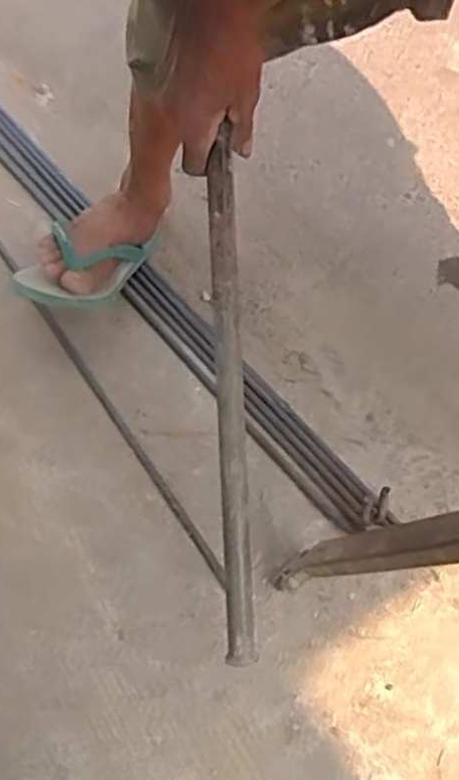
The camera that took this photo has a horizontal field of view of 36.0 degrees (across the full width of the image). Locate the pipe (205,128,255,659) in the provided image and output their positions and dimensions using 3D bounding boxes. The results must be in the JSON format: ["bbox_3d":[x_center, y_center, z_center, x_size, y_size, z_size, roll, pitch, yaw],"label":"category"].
[{"bbox_3d":[0.000,0.012,0.552,0.022,0.014,0.403,-2,92,1],"label":"pipe"}]

